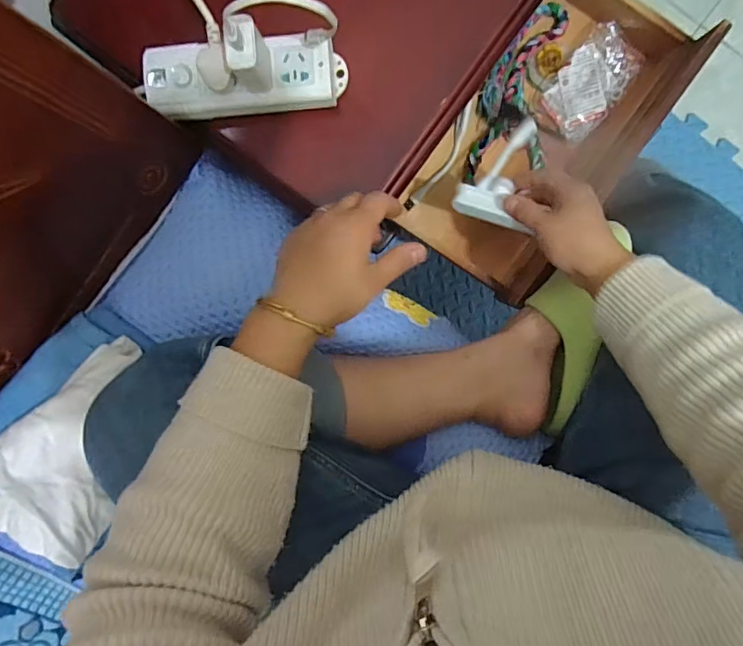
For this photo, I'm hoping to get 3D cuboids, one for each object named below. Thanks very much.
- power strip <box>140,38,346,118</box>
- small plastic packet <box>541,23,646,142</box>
[{"bbox_3d":[-0.112,-0.220,0.448,0.174,0.034,0.057,-3,97,4],"label":"power strip"},{"bbox_3d":[0.274,-0.298,0.612,0.078,0.020,0.120,43,97,-2],"label":"small plastic packet"}]

